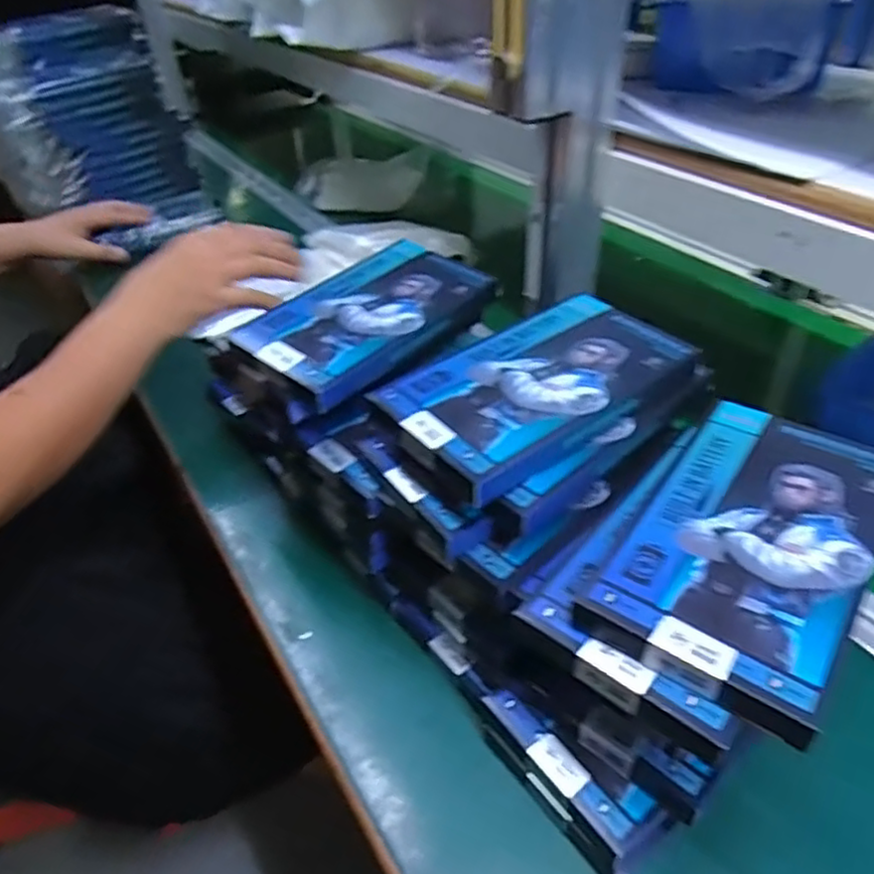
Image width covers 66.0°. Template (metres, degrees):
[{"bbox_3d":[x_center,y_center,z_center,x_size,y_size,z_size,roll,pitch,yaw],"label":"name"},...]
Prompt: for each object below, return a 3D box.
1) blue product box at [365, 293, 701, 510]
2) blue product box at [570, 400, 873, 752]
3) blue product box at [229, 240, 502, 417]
[{"bbox_3d":[0.055,-0.030,0.374,0.164,0.020,0.094,-26,45,-26],"label":"blue product box"},{"bbox_3d":[0.143,0.046,0.304,0.092,0.019,0.162,25,47,30],"label":"blue product box"},{"bbox_3d":[-0.045,-0.081,0.455,0.098,0.029,0.161,30,50,34],"label":"blue product box"}]

